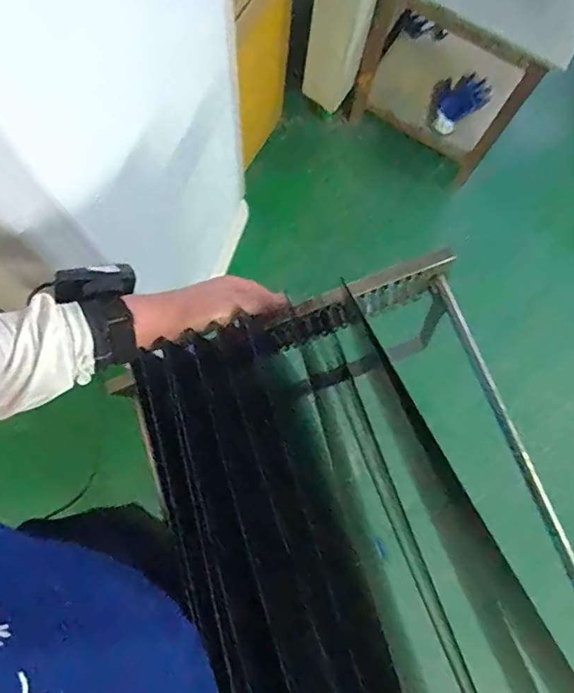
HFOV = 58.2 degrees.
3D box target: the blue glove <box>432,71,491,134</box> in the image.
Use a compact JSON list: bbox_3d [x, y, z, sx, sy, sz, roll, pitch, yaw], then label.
[{"bbox_3d":[0.487,-0.703,1.475,0.207,0.027,0.118,-37,79,-11],"label":"blue glove"}]

